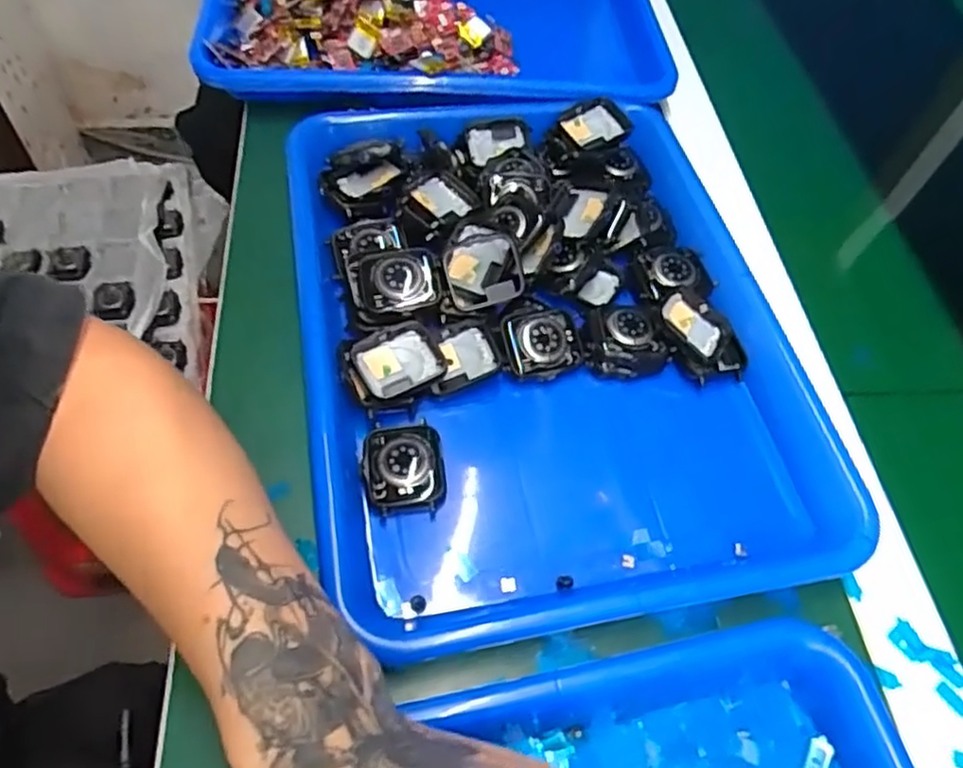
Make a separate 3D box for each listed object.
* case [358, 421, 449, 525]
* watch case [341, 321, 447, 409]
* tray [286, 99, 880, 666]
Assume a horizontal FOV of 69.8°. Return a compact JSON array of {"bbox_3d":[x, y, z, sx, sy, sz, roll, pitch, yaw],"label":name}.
[{"bbox_3d":[-0.037,0.041,0.328,0.038,0.011,0.043,-5,57,-8],"label":"case"},{"bbox_3d":[-0.044,-0.009,0.351,0.049,0.014,0.039,-19,60,-17],"label":"watch case"},{"bbox_3d":[0.033,-0.034,0.379,0.256,0.044,0.327,-7,58,-10],"label":"tray"}]

